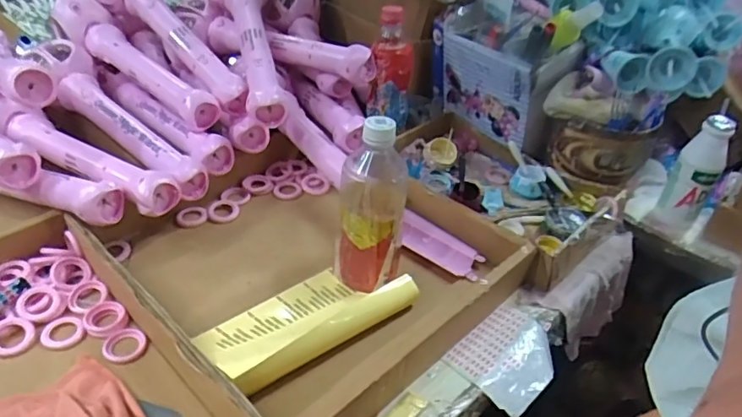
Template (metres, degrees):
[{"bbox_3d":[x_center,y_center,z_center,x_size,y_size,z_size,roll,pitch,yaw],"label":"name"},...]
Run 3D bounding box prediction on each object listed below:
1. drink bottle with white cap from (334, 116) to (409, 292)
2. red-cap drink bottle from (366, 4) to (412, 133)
[{"bbox_3d":[0.002,-0.005,0.554,0.066,0.181,0.079,6,37,1],"label":"drink bottle with white cap"},{"bbox_3d":[0.028,-0.194,0.752,0.058,0.158,0.051,4,37,-1],"label":"red-cap drink bottle"}]

